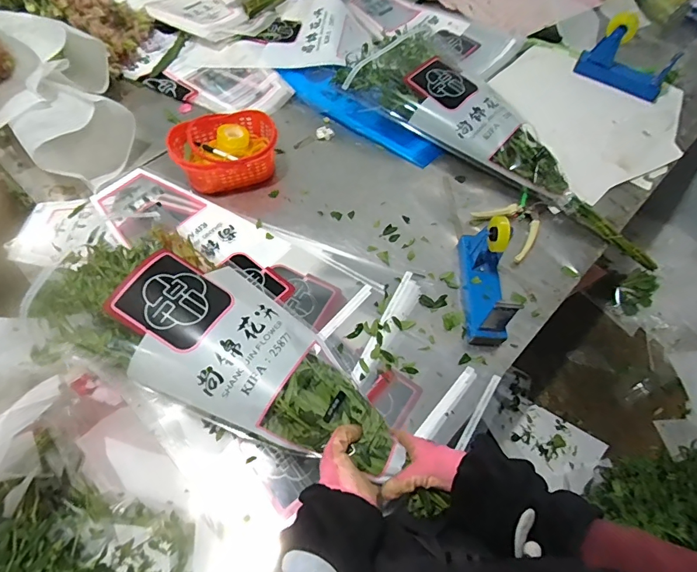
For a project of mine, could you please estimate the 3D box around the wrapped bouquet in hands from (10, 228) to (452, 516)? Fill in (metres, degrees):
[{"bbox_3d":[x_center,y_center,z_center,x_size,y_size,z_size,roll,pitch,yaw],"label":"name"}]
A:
[{"bbox_3d":[-0.160,0.085,0.608,0.566,0.102,0.221,27,67,9],"label":"wrapped bouquet in hands"}]

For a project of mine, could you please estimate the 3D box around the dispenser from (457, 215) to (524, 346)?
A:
[{"bbox_3d":[0.243,-0.019,0.735,0.064,0.131,0.199,2,61,-4],"label":"dispenser"}]

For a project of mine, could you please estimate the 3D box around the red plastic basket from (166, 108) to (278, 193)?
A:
[{"bbox_3d":[-0.241,-0.263,0.862,0.198,0.094,0.145,-10,63,-10],"label":"red plastic basket"}]

